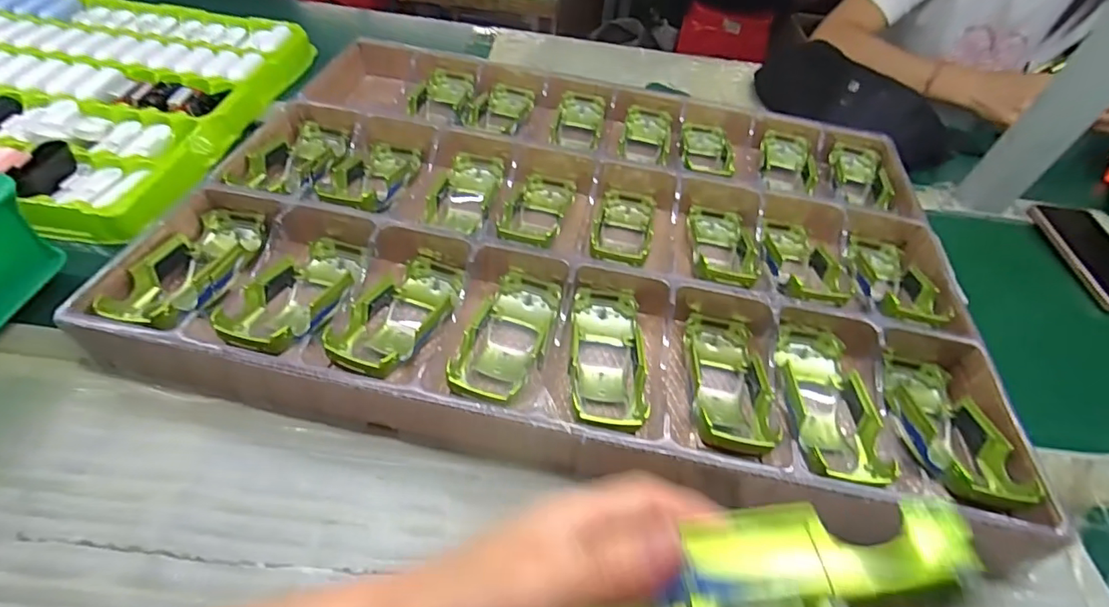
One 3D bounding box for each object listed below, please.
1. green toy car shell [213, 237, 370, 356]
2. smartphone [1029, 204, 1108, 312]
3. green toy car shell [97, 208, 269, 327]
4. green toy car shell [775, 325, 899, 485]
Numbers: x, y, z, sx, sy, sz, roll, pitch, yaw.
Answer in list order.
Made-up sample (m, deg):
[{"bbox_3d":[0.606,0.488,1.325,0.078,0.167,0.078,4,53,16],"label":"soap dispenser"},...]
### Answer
[{"bbox_3d":[-0.190,-0.007,0.391,0.074,0.028,0.137,10,34,2],"label":"green toy car shell"},{"bbox_3d":[0.590,-0.050,0.560,0.072,0.015,0.157,3,50,-5],"label":"smartphone"},{"bbox_3d":[-0.277,-0.030,0.396,0.056,0.034,0.131,10,52,2],"label":"green toy car shell"},{"bbox_3d":[0.197,0.068,0.372,0.057,0.038,0.135,8,52,0],"label":"green toy car shell"}]

